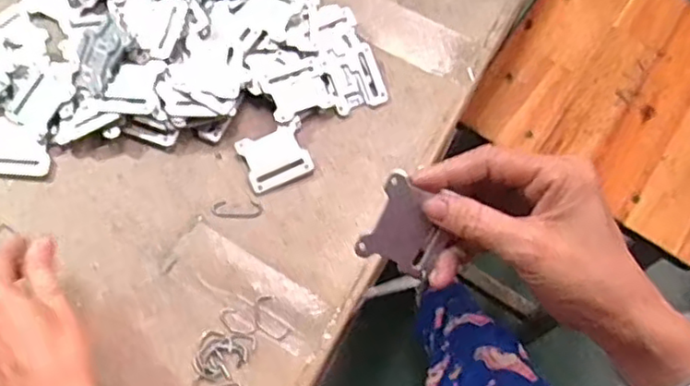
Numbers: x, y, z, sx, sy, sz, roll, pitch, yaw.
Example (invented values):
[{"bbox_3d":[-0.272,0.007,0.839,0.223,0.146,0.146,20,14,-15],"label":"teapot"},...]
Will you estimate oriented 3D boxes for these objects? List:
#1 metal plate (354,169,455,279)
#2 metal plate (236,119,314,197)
[{"bbox_3d":[0.034,0.018,0.339,0.042,0.006,0.047,24,105,-12],"label":"metal plate"},{"bbox_3d":[-0.053,-0.028,0.506,0.051,0.004,0.044,-22,84,-3],"label":"metal plate"}]

